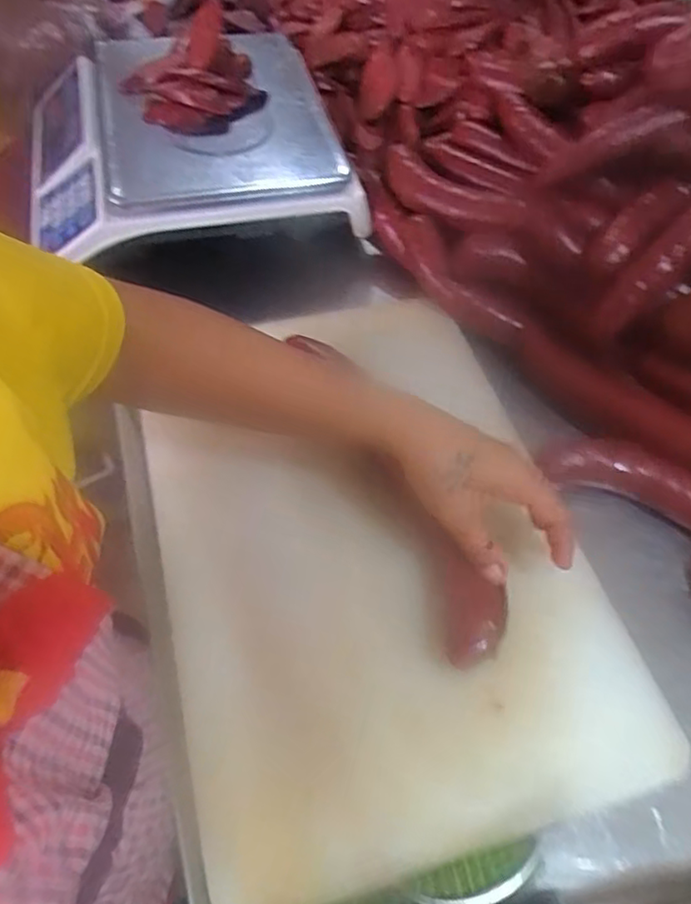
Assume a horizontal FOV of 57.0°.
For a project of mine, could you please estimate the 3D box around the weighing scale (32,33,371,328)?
[{"bbox_3d":[-0.182,-0.323,0.722,0.318,0.139,0.343,-15,57,-11],"label":"weighing scale"}]

